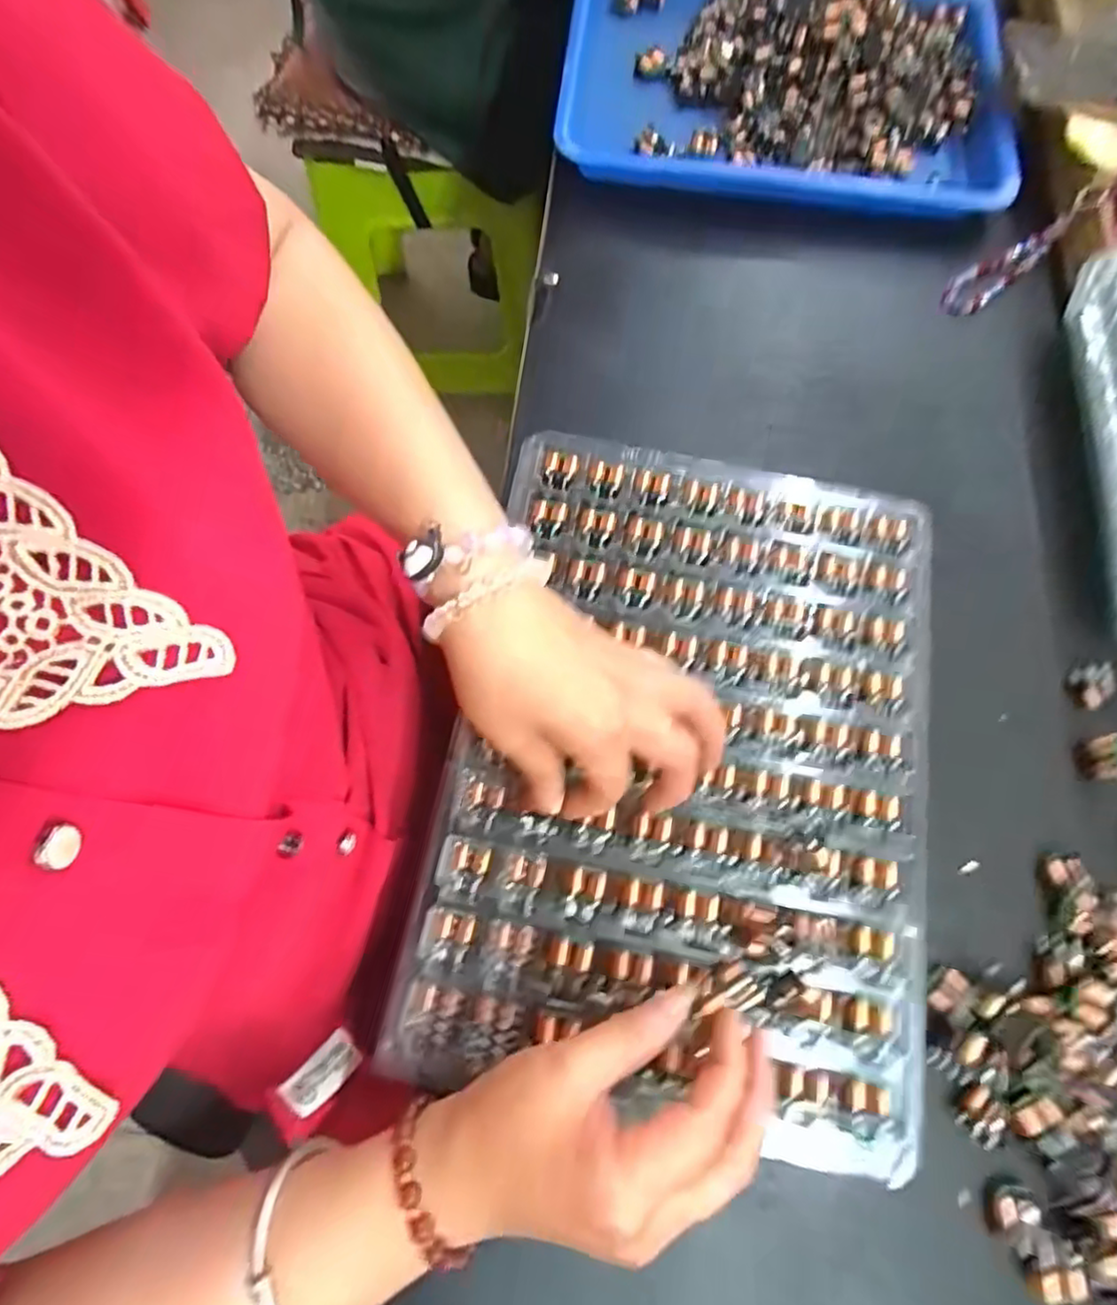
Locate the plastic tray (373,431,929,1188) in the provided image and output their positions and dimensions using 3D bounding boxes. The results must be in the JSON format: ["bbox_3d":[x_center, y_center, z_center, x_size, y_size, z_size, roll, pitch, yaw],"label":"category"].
[{"bbox_3d":[0.066,0.049,0.325,0.233,0.024,0.329,11,74,1],"label":"plastic tray"}]

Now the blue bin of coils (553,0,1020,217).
[{"bbox_3d":[0.170,-0.448,0.484,0.329,0.044,0.244,8,72,1],"label":"blue bin of coils"}]

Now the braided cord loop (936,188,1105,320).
[{"bbox_3d":[0.318,-0.277,0.448,0.119,0.023,0.029,-37,78,4],"label":"braided cord loop"}]

